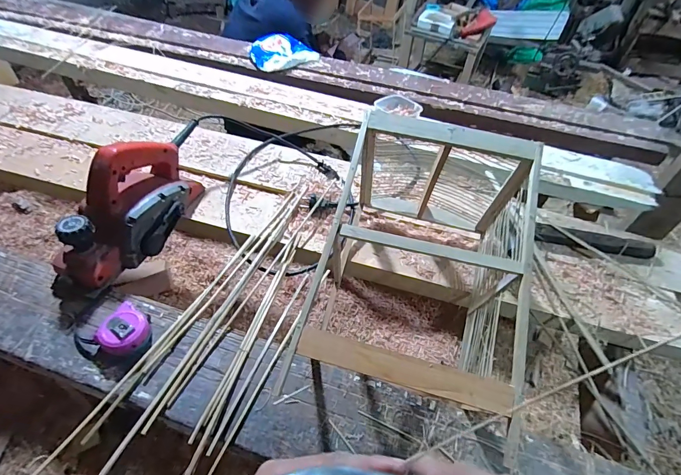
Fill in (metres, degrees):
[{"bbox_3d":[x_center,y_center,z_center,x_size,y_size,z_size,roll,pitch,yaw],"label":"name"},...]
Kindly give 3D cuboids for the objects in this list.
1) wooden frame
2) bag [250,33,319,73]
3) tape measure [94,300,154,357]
[{"bbox_3d":[0.083,0.039,0.514,0.256,0.245,0.366,14,68,9],"label":"wooden frame"},{"bbox_3d":[-0.164,-0.525,1.056,0.178,0.042,0.147,-21,53,-22],"label":"bag"},{"bbox_3d":[-0.272,0.122,0.481,0.053,0.038,0.058,15,49,9],"label":"tape measure"}]

